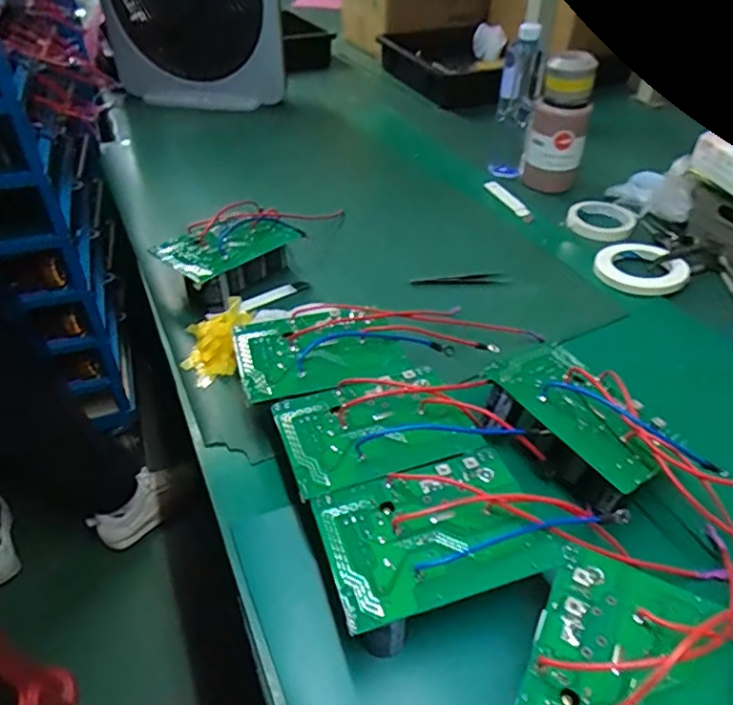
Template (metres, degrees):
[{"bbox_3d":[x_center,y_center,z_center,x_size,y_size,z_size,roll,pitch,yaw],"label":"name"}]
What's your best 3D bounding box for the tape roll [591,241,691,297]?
[{"bbox_3d":[0.372,-0.119,0.791,0.115,0.018,0.117,0,41,0],"label":"tape roll"}]

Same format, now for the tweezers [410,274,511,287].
[{"bbox_3d":[0.124,-0.094,0.773,0.126,0.009,0.020,0,41,0],"label":"tweezers"}]

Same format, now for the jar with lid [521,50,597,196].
[{"bbox_3d":[0.307,-0.360,0.931,0.090,0.189,0.085,14,43,15],"label":"jar with lid"}]

